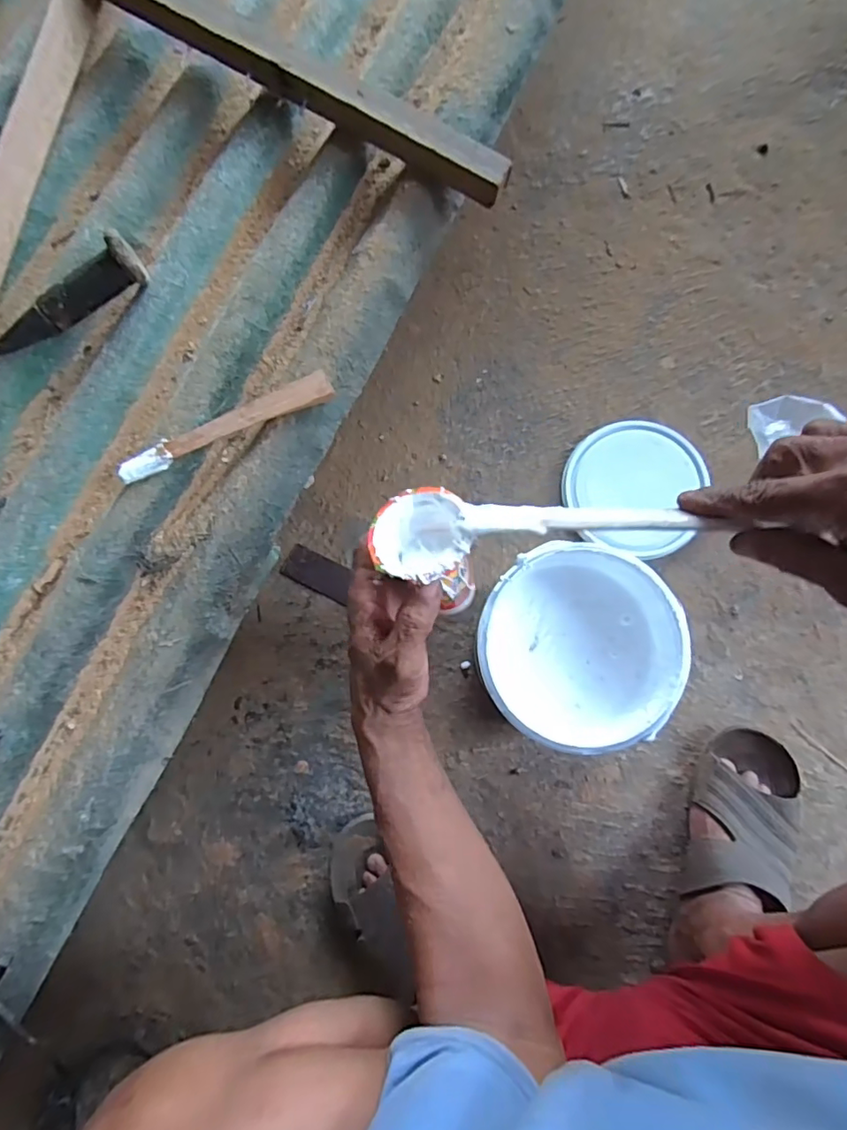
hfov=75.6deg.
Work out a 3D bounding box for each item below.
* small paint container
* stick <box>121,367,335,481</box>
[{"bbox_3d":[0.006,-0.013,0.390,0.070,0.071,0.077,-12,67,22],"label":"small paint container"},{"bbox_3d":[-0.183,-0.129,0.510,0.205,0.009,0.028,-25,88,-6],"label":"stick"}]

